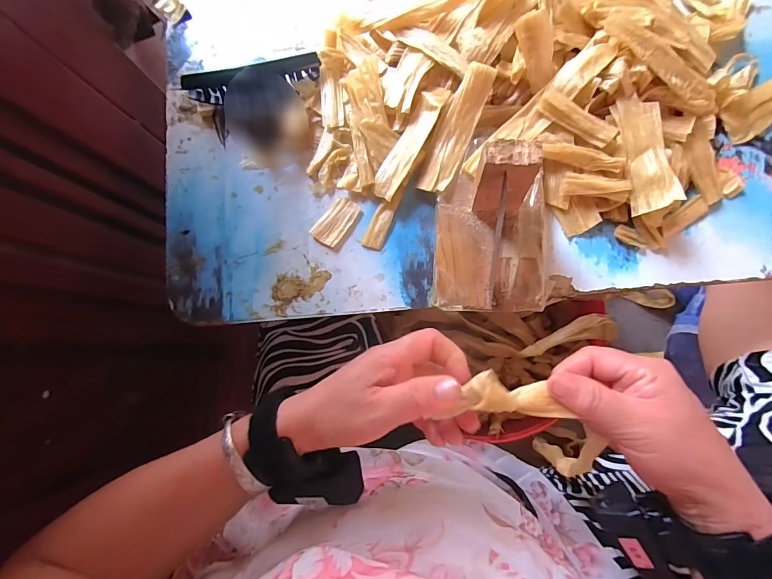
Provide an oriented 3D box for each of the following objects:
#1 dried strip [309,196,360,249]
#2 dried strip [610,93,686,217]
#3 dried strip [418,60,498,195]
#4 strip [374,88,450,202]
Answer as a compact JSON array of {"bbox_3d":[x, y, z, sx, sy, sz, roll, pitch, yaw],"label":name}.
[{"bbox_3d":[-0.045,-0.061,0.340,0.026,0.004,0.045,36,86,9],"label":"dried strip"},{"bbox_3d":[0.206,-0.109,0.298,0.031,0.017,0.092,-9,81,3],"label":"dried strip"},{"bbox_3d":[0.058,-0.133,0.315,0.032,0.010,0.105,25,98,8],"label":"dried strip"},{"bbox_3d":[0.021,-0.125,0.322,0.023,0.010,0.102,34,99,25],"label":"strip"}]

